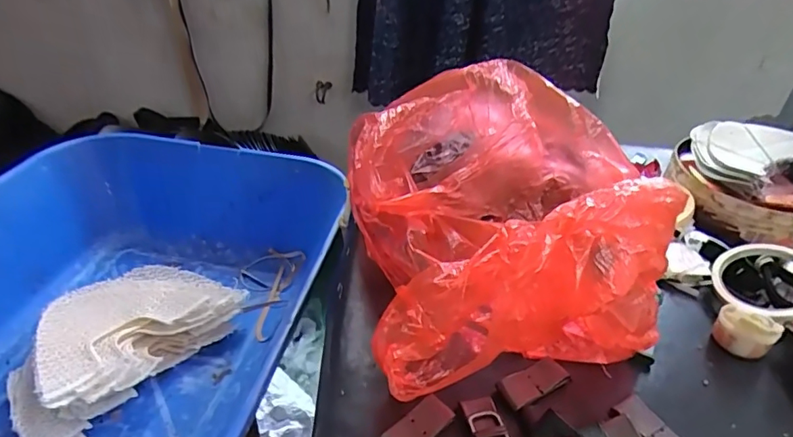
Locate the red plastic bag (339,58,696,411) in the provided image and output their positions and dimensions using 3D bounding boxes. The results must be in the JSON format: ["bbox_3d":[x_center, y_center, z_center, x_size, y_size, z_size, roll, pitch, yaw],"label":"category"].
[{"bbox_3d":[0.106,-0.010,0.493,0.286,0.165,0.351,1,36,-5],"label":"red plastic bag"}]

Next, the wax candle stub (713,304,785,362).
[{"bbox_3d":[0.315,0.102,0.471,0.039,0.040,0.046,-25,45,-35],"label":"wax candle stub"}]

